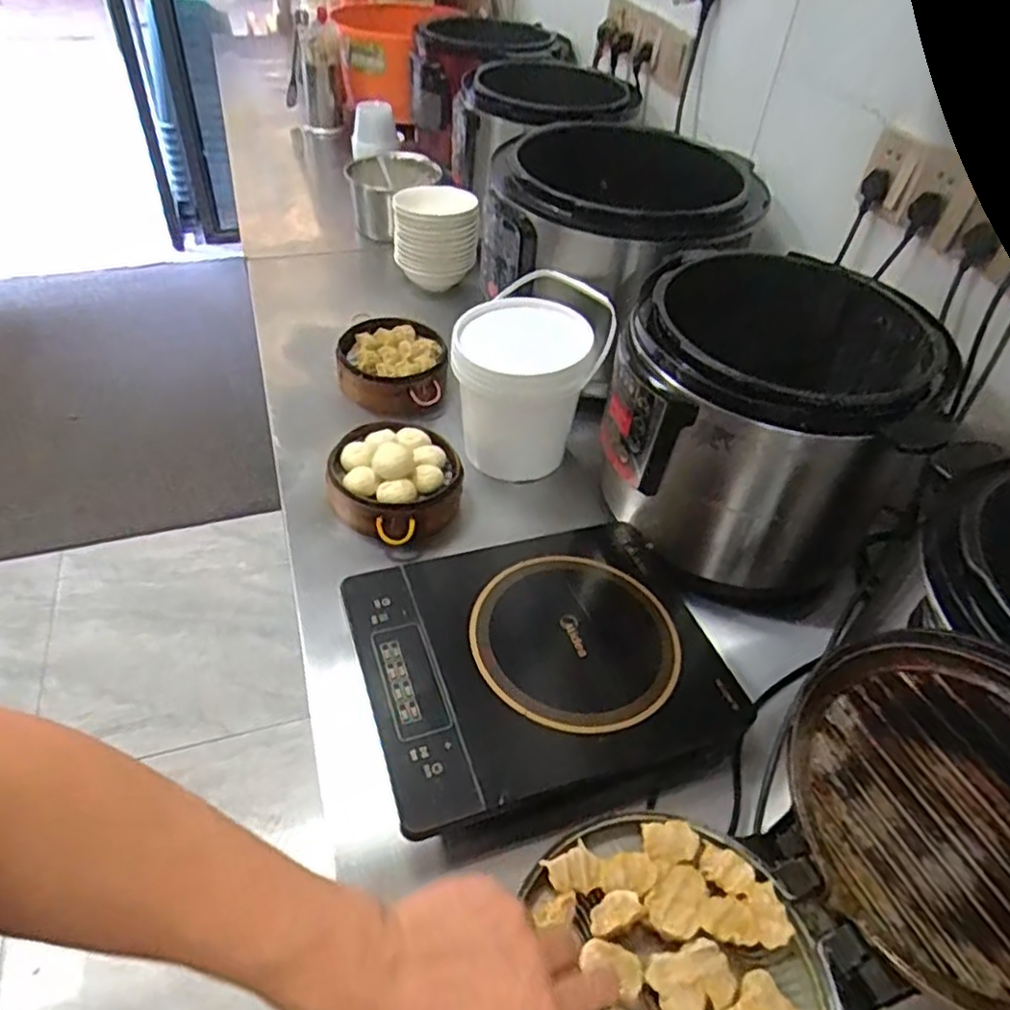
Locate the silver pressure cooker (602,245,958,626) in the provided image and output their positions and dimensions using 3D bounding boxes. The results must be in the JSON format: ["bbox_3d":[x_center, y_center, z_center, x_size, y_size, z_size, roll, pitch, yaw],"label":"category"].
[{"bbox_3d":[0.291,-0.083,0.864,0.326,0.300,0.278,15,46,11],"label":"silver pressure cooker"}]

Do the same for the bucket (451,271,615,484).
[{"bbox_3d":[0.033,-0.173,0.980,0.189,0.193,0.213,12,45,7],"label":"bucket"}]

